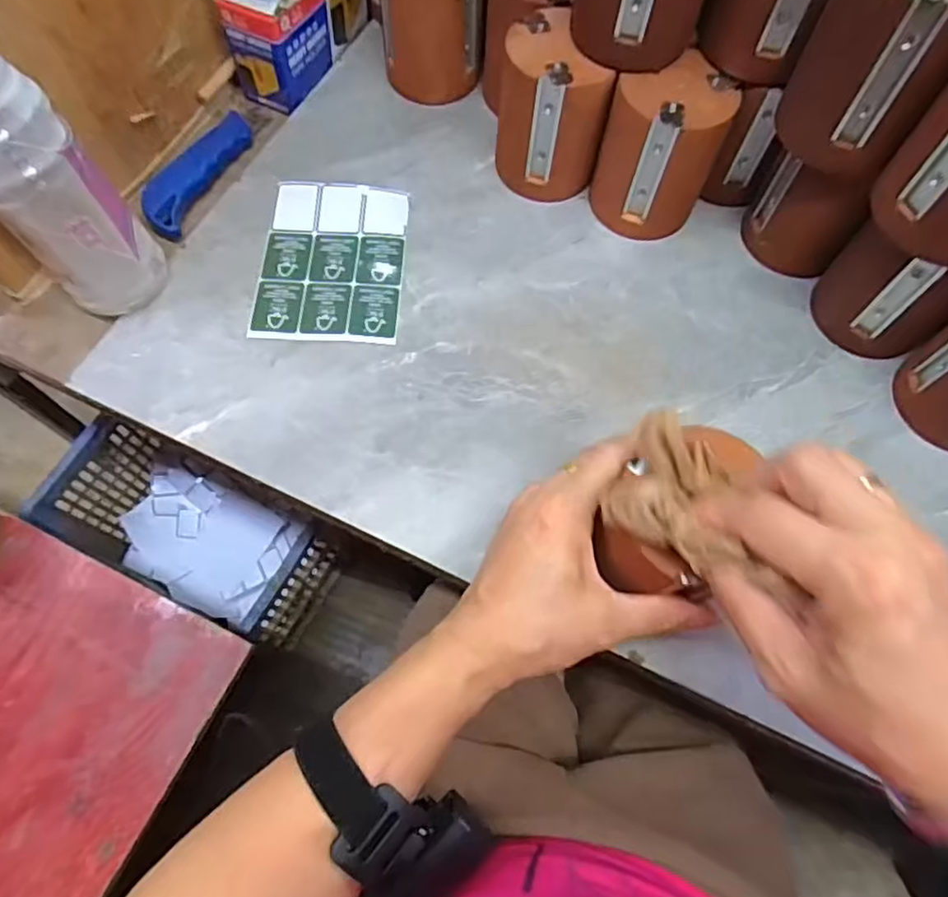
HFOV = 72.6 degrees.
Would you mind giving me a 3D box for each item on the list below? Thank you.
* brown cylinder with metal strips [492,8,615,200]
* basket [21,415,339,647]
[{"bbox_3d":[0.057,-0.243,0.470,0.074,0.104,0.073,10,68,2],"label":"brown cylinder with metal strips"},{"bbox_3d":[-0.418,0.139,0.947,0.345,0.235,0.155,24,70,7],"label":"basket"}]

